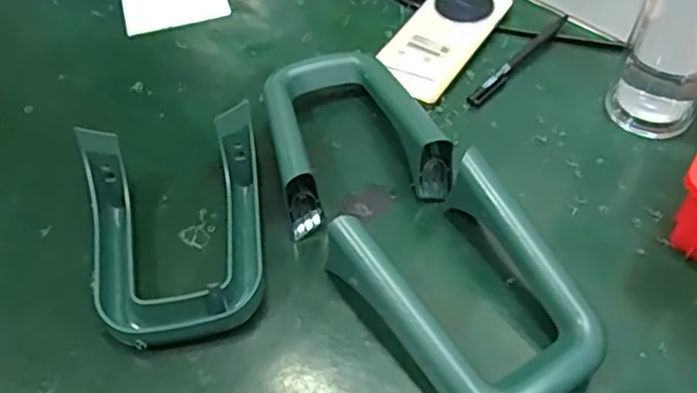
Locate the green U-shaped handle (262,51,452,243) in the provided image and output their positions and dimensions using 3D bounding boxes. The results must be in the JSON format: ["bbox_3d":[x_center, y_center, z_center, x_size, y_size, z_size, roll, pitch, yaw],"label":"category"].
[{"bbox_3d":[-0.003,-0.058,0.494,0.126,0.054,0.158,-13,52,-8],"label":"green U-shaped handle"}]

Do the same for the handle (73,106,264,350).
[{"bbox_3d":[-0.121,0.022,0.439,0.124,0.054,0.156,-10,52,-6],"label":"handle"}]

